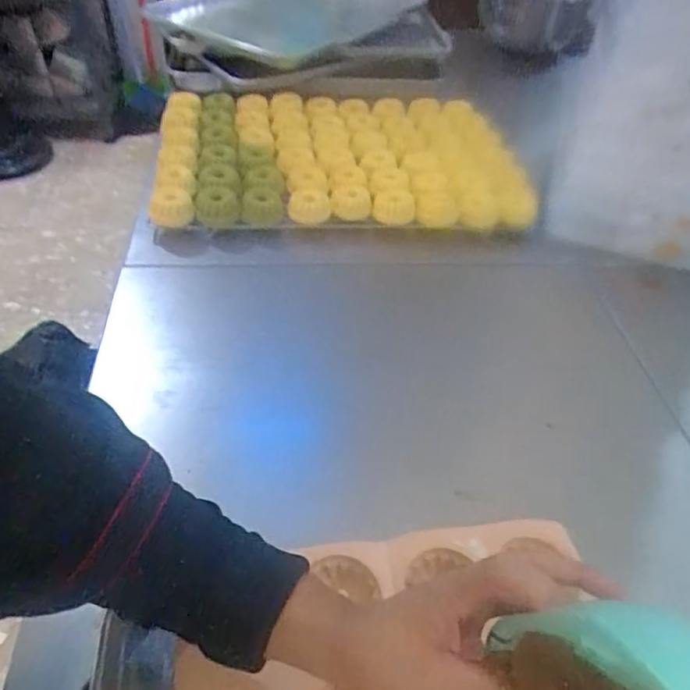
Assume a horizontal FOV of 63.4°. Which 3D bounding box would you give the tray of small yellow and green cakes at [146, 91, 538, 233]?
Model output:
[{"bbox_3d":[-0.008,-0.327,0.943,0.580,0.091,0.391,0,46,-5],"label":"tray of small yellow and green cakes"}]

